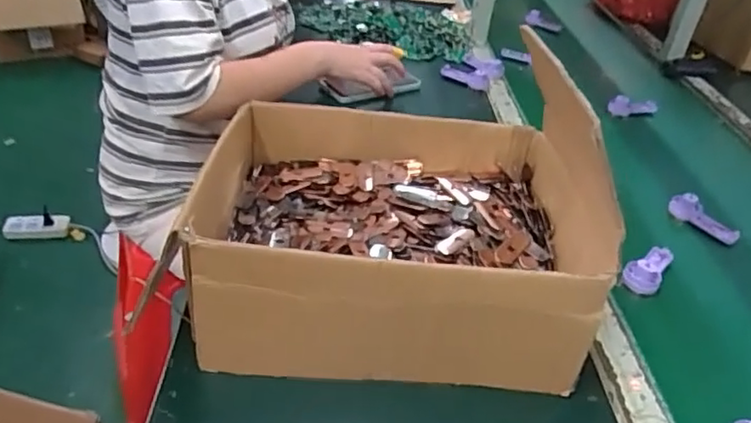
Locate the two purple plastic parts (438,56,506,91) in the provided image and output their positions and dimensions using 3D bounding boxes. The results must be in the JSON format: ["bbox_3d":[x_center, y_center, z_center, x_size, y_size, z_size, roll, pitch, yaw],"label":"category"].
[{"bbox_3d":[0.189,-0.264,1.167,0.094,0.027,0.111,26,39,25],"label":"two purple plastic parts"}]

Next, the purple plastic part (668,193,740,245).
[{"bbox_3d":[0.442,0.008,0.835,0.021,0.035,0.092,-24,46,-37],"label":"purple plastic part"}]

